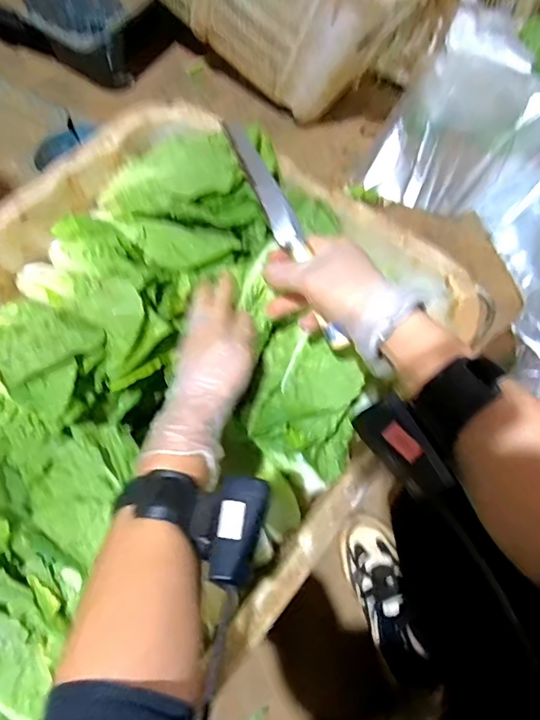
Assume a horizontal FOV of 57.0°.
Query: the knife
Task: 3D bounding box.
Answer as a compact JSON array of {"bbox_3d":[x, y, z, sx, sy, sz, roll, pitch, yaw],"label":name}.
[{"bbox_3d":[0.015,-0.101,0.399,0.019,0.019,0.199,-26,89,-11],"label":"knife"}]

